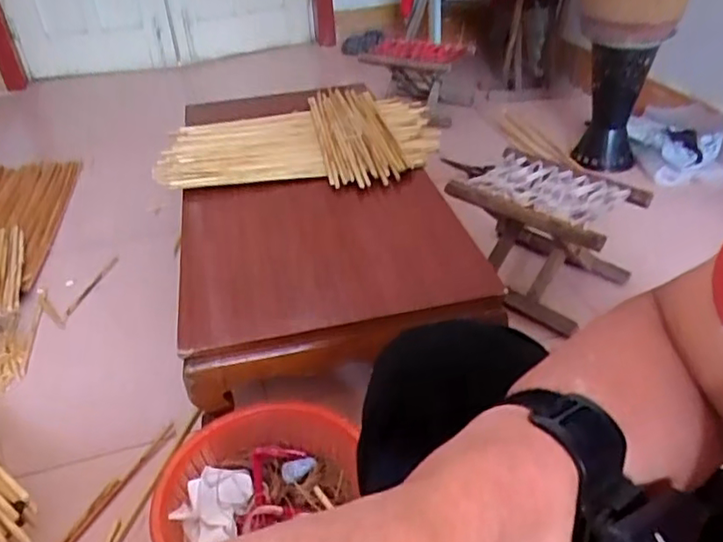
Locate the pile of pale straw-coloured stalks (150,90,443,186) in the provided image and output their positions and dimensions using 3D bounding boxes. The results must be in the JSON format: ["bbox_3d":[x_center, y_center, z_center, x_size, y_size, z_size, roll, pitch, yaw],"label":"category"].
[{"bbox_3d":[-0.118,-0.307,1.336,0.554,0.046,0.471,1,33,8],"label":"pile of pale straw-coloured stalks"}]

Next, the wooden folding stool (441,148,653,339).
[{"bbox_3d":[0.325,-0.063,1.121,0.231,0.204,0.264,-30,44,-32],"label":"wooden folding stool"}]

